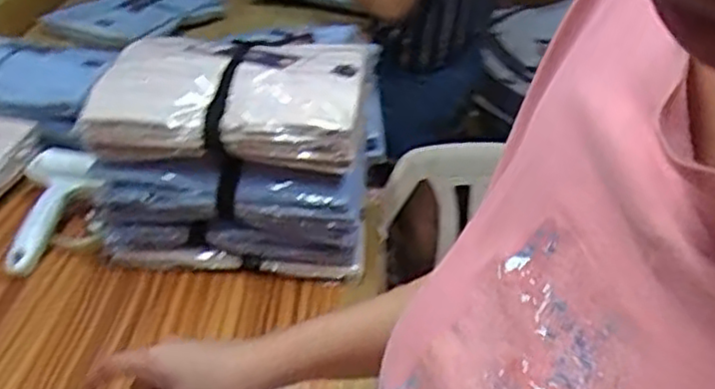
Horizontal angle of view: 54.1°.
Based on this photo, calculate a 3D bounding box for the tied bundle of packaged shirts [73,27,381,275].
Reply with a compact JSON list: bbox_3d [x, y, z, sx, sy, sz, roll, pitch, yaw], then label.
[{"bbox_3d":[-0.124,-0.046,0.758,0.260,0.197,0.193,6,32,1],"label":"tied bundle of packaged shirts"}]

